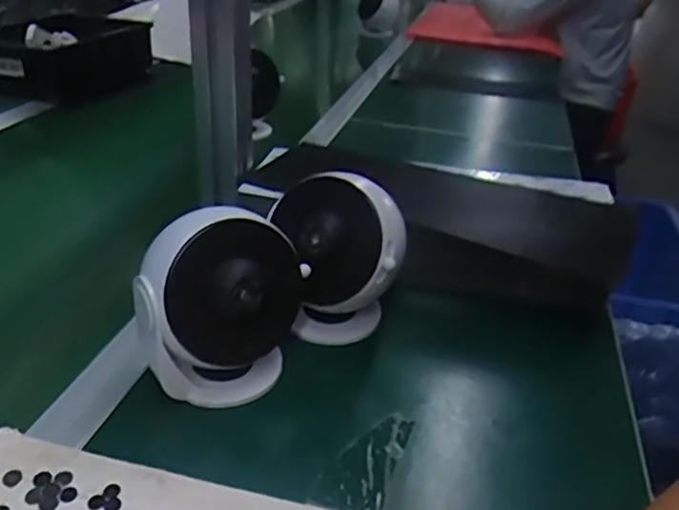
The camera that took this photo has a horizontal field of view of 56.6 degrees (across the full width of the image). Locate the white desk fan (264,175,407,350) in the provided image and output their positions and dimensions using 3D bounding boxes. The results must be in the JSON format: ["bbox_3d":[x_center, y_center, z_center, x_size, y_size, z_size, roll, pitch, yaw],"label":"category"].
[{"bbox_3d":[-0.003,0.006,0.493,0.101,0.123,0.074,-3,30,-11],"label":"white desk fan"}]

